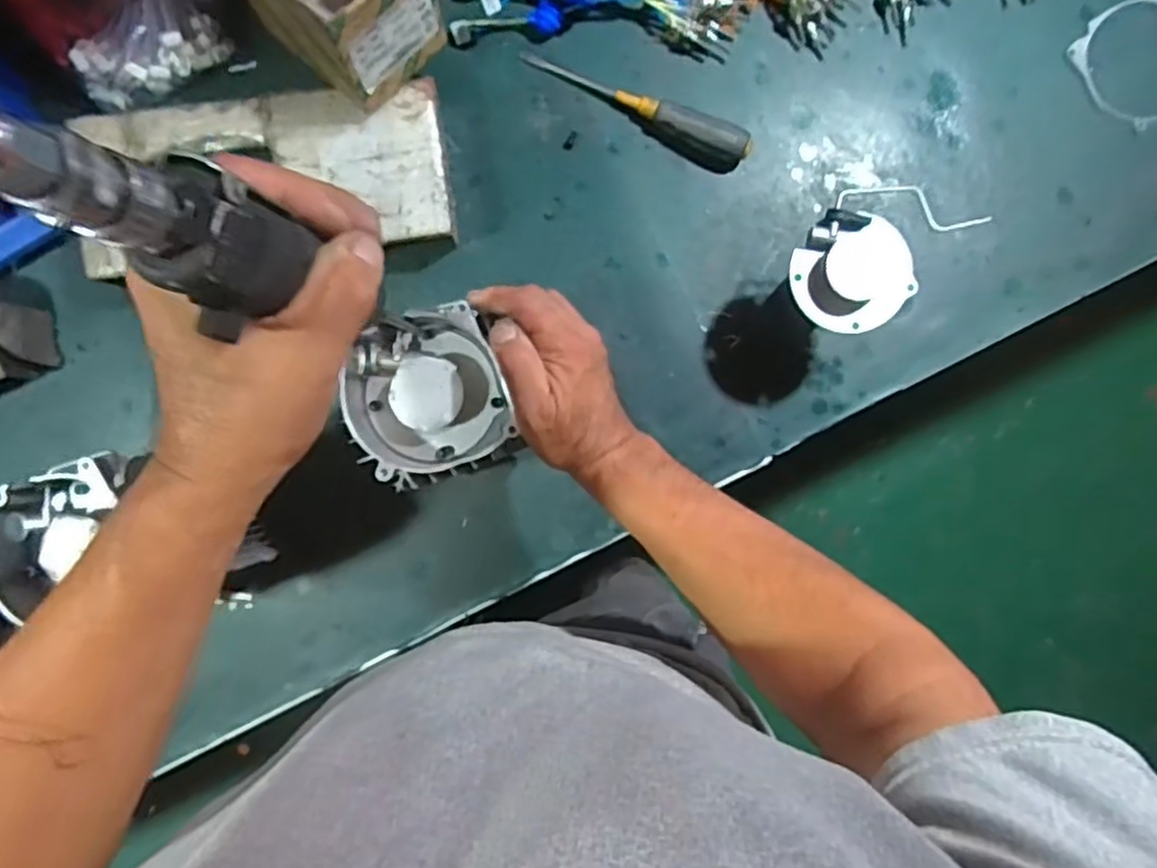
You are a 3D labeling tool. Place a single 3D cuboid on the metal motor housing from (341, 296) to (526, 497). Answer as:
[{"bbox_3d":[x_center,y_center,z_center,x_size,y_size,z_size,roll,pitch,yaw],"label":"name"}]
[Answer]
[{"bbox_3d":[-0.109,-0.026,0.503,0.109,0.045,0.112,-18,94,0],"label":"metal motor housing"}]

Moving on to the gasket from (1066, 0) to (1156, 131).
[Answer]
[{"bbox_3d":[0.541,-0.359,0.681,0.125,0.007,0.116,0,89,1],"label":"gasket"}]

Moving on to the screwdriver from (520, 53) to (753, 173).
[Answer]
[{"bbox_3d":[0.053,-0.305,0.664,0.224,0.029,0.034,23,90,-1],"label":"screwdriver"}]

